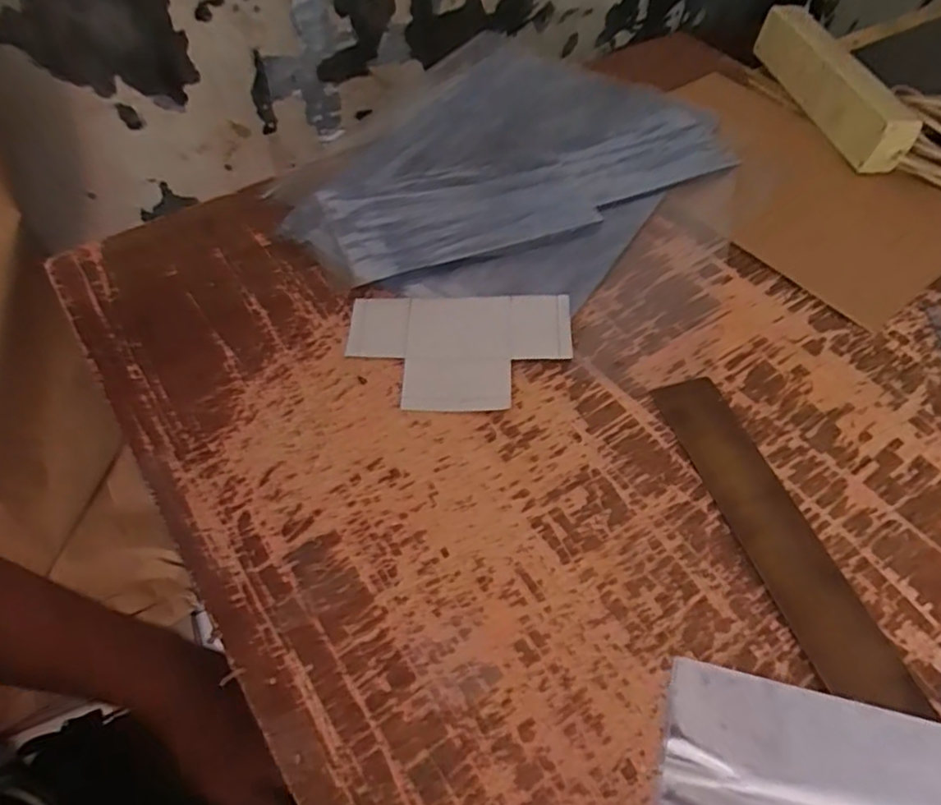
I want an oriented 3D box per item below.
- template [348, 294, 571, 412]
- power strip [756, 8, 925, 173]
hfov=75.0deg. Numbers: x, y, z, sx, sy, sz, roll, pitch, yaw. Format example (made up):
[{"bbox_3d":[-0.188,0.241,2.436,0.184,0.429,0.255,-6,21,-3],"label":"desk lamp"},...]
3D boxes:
[{"bbox_3d":[-0.007,-0.040,0.467,0.167,0.007,0.107,-3,60,2],"label":"template"},{"bbox_3d":[0.380,-0.348,0.666,0.043,0.056,0.270,-8,54,-8],"label":"power strip"}]

